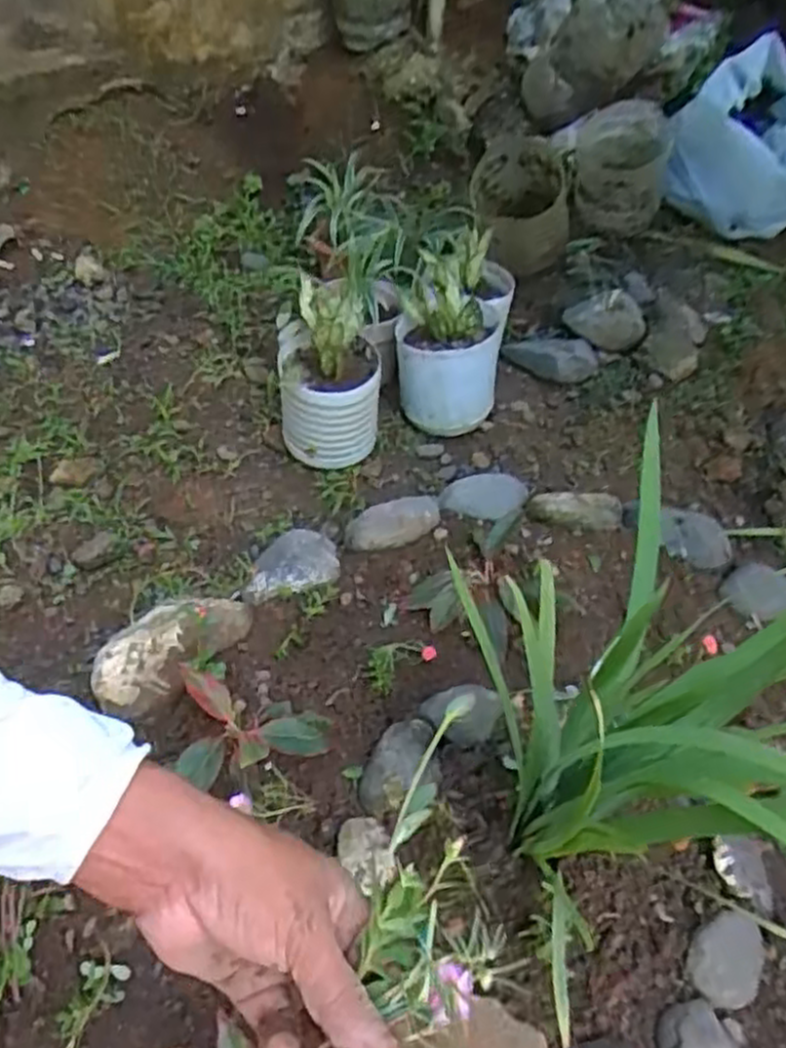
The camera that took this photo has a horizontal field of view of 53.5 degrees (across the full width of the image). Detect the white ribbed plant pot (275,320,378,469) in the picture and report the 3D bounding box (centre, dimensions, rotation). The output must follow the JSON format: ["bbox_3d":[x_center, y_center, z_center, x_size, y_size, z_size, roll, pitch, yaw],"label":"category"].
[{"bbox_3d":[-0.099,-0.199,1.226,0.157,0.165,0.161,0,52,-2],"label":"white ribbed plant pot"}]

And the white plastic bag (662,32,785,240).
[{"bbox_3d":[0.690,-0.723,1.484,0.308,0.266,0.203,22,52,13],"label":"white plastic bag"}]

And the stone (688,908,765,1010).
[{"bbox_3d":[0.312,0.404,0.730,0.065,0.037,0.085,20,51,12],"label":"stone"}]

